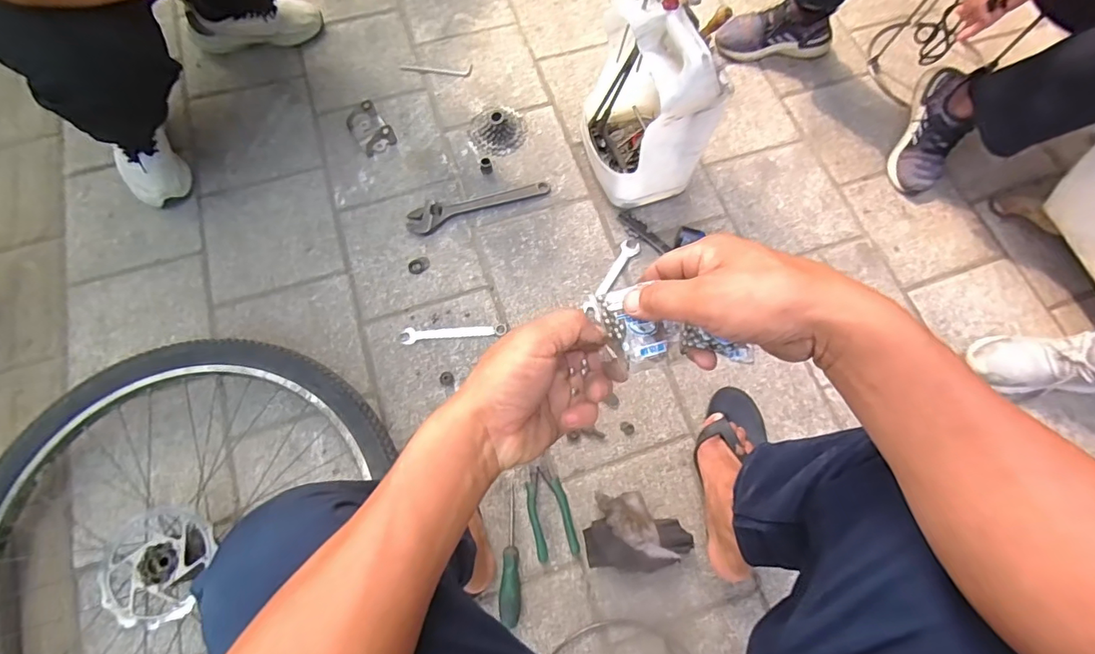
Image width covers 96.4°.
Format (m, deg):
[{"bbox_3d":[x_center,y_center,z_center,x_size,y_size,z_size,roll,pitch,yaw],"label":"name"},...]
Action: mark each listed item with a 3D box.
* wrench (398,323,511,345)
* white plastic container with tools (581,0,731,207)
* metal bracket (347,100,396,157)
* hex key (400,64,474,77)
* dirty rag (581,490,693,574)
[{"bbox_3d":[-0.160,0.010,0.846,0.177,0.005,0.026,-4,67,-2],"label":"wrench"},{"bbox_3d":[0.164,-0.388,0.793,0.154,0.370,0.235,-15,68,-6],"label":"white plastic container with tools"},{"bbox_3d":[-0.361,-0.402,0.986,0.071,0.041,0.119,-33,70,-13],"label":"metal bracket"},{"bbox_3d":[-0.242,-0.558,1.070,0.158,0.007,0.034,1,67,0],"label":"hex key"},{"bbox_3d":[0.131,0.303,0.724,0.160,0.064,0.109,-2,66,0],"label":"dirty rag"}]

